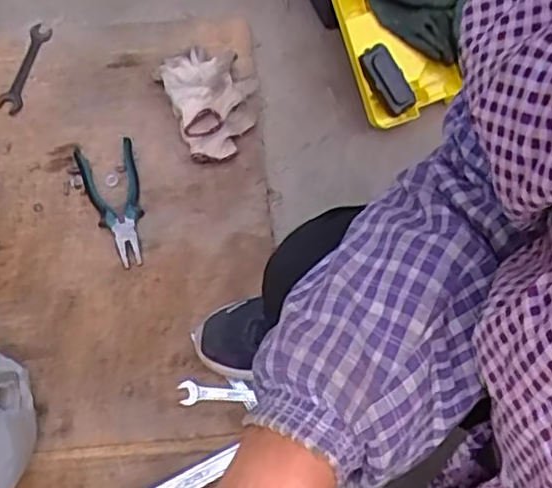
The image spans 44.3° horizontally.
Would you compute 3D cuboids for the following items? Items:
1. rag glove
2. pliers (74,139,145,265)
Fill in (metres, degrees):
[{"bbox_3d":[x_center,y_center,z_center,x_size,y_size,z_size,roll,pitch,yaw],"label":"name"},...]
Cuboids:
[{"bbox_3d":[-0.093,-0.224,1.028,0.138,0.056,0.200,-23,67,-13],"label":"rag glove"},{"bbox_3d":[-0.226,-0.060,0.965,0.080,0.023,0.193,-15,66,-11],"label":"pliers"}]

